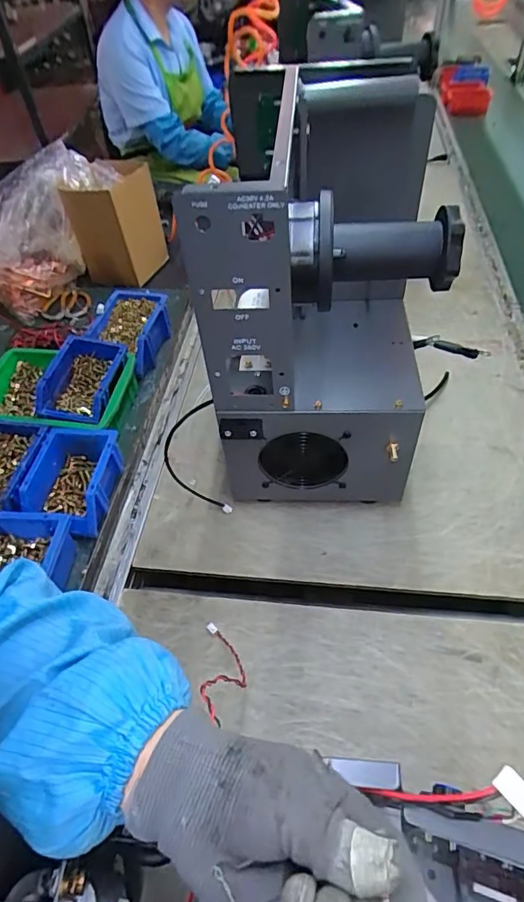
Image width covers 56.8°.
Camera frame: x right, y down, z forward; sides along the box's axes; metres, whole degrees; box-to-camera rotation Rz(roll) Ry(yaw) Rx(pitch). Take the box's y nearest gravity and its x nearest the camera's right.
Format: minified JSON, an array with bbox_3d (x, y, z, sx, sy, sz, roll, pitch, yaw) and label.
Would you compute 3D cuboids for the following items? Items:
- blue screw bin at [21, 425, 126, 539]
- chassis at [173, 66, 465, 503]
[{"bbox_3d":[-0.273,0.045,0.697,0.112,0.064,0.148,2,51,7],"label":"blue screw bin"},{"bbox_3d":[0.079,-0.201,0.628,0.237,0.429,0.360,3,51,7],"label":"chassis"}]

